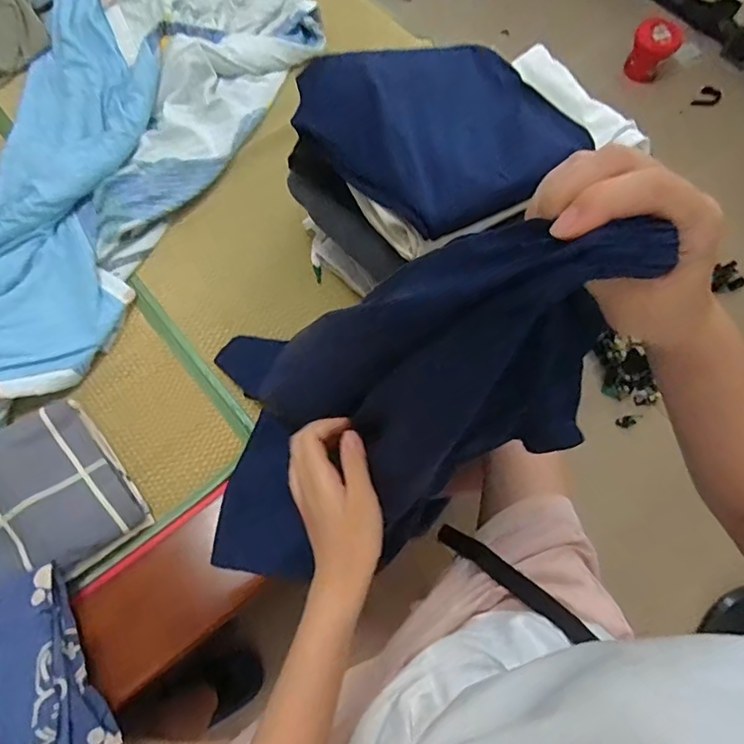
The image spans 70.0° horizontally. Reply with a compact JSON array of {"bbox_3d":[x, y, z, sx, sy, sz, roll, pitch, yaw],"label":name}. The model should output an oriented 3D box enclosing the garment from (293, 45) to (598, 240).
[{"bbox_3d":[0.081,-0.290,0.604,0.285,0.052,0.257,-37,73,-16],"label":"garment"}]

